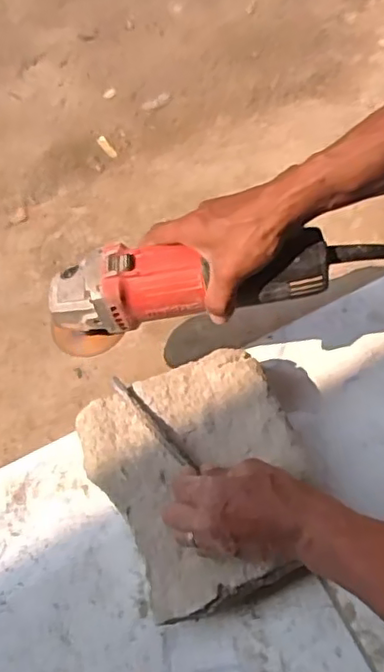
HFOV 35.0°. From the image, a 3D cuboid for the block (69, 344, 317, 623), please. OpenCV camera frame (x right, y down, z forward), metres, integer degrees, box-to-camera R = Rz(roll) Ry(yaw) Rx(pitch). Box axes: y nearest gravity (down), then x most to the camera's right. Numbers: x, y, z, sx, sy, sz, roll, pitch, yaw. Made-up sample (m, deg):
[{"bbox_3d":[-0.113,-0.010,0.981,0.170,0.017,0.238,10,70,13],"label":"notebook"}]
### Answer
[{"bbox_3d":[0.012,0.137,0.565,0.177,0.077,0.209,-22,66,-7],"label":"block"}]

